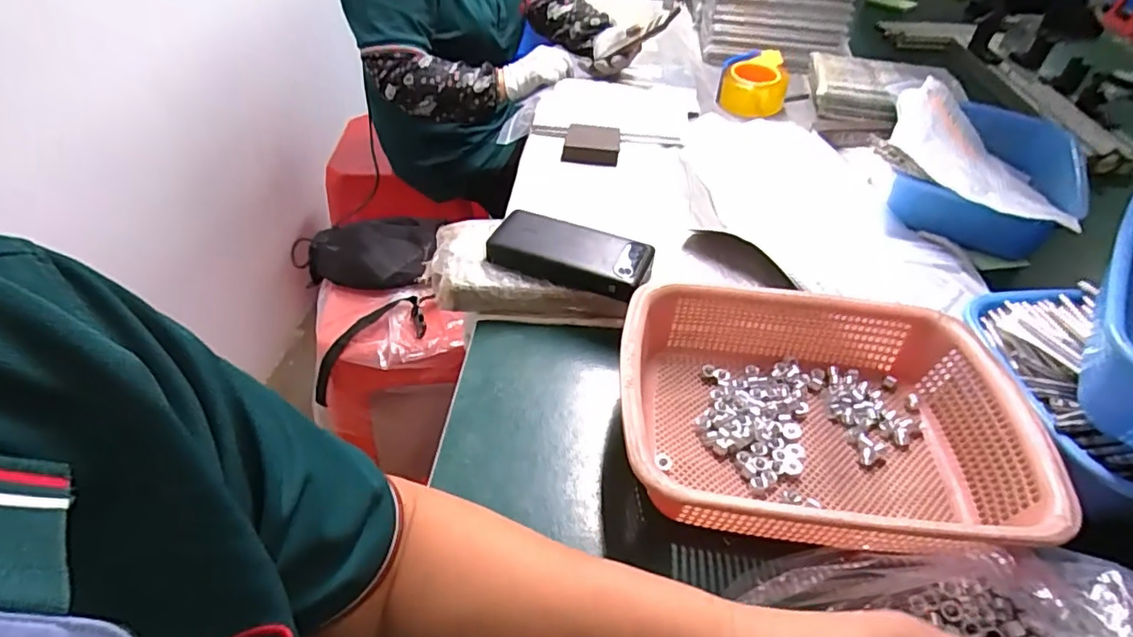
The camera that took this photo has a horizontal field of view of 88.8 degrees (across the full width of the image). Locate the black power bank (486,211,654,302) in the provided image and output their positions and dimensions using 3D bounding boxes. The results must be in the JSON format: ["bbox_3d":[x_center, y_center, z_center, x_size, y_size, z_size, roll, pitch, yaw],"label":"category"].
[{"bbox_3d":[0.005,-0.063,0.569,0.153,0.028,0.069,14,46,12],"label":"black power bank"}]

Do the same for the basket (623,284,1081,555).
[{"bbox_3d":[0.189,0.077,0.452,0.289,0.079,0.218,8,45,5],"label":"basket"}]

